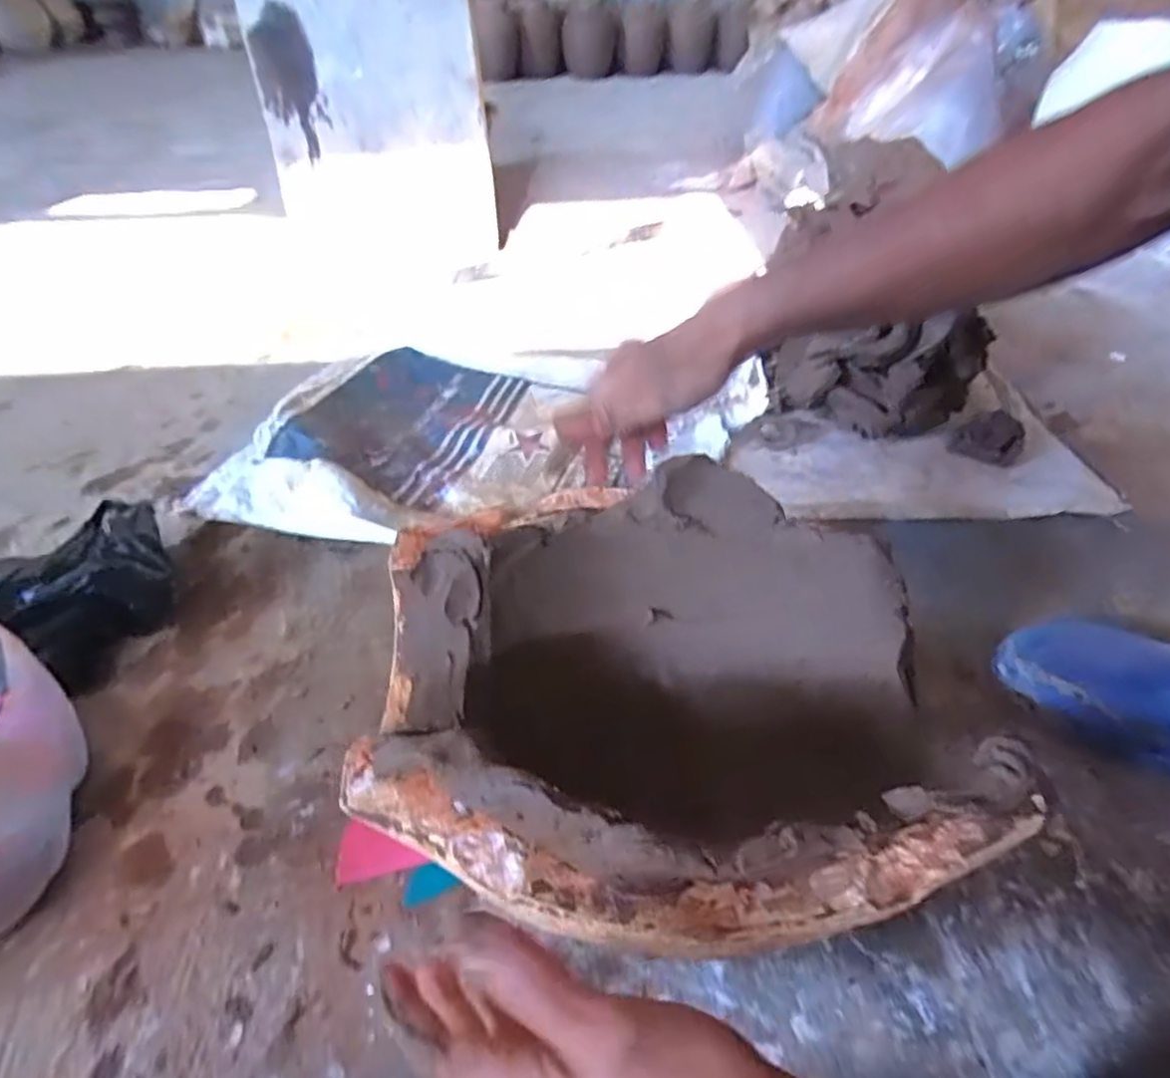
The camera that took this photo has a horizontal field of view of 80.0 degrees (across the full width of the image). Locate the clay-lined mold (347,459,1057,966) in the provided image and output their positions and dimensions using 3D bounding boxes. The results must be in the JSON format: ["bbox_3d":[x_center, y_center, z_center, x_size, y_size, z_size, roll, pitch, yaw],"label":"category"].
[{"bbox_3d":[0.048,0.086,0.430,0.332,0.152,0.310,-2,40,-5],"label":"clay-lined mold"}]

